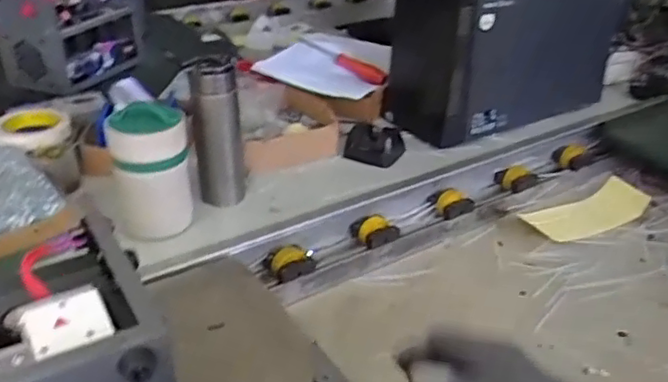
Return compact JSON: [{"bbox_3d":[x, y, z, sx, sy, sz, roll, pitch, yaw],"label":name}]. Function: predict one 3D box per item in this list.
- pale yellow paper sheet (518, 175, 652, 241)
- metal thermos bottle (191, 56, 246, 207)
[{"bbox_3d":[0.410,0.029,1.039,0.210,0.023,0.089,-14,33,-25],"label":"pale yellow paper sheet"},{"bbox_3d":[-0.157,-0.071,0.907,0.062,0.230,0.051,0,30,-3],"label":"metal thermos bottle"}]

